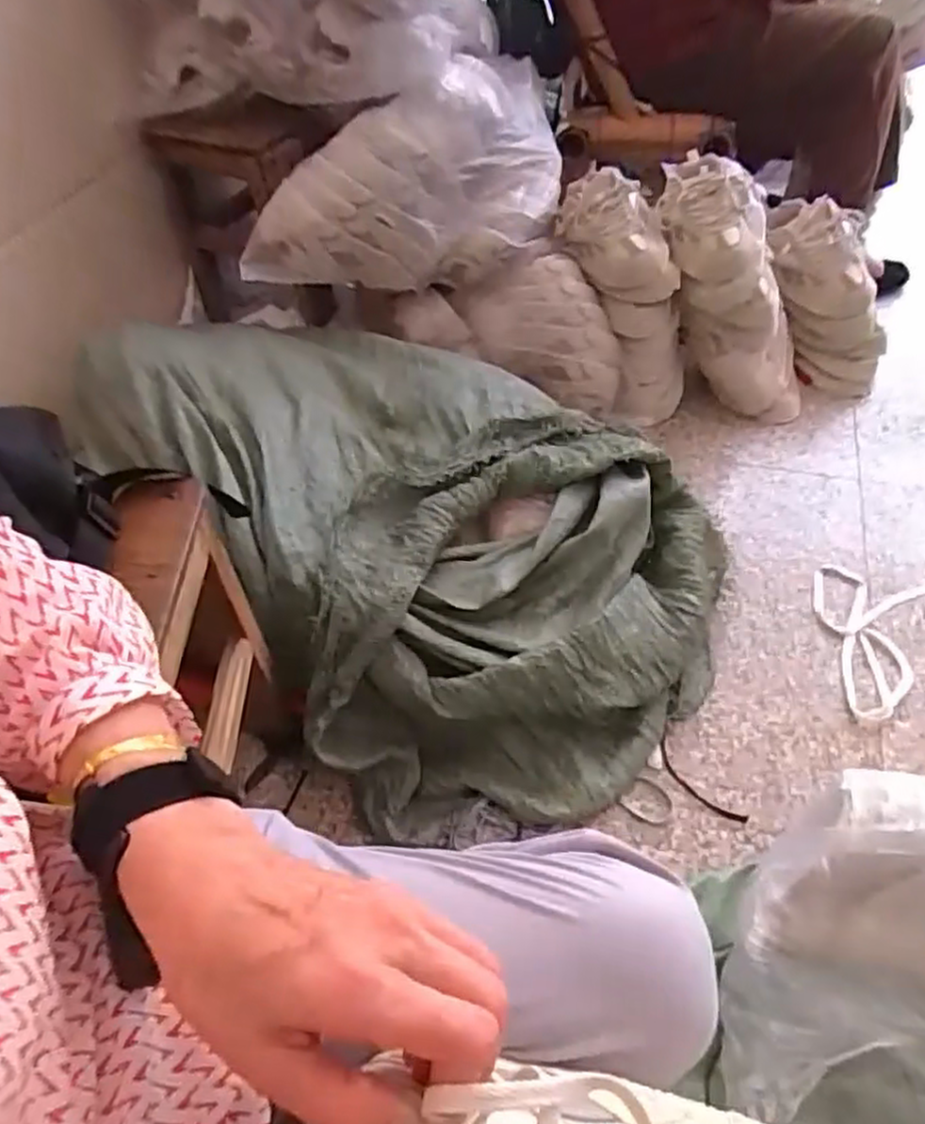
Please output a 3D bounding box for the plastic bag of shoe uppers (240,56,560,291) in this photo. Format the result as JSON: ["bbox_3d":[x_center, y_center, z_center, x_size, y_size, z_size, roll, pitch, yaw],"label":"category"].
[{"bbox_3d":[-0.076,-0.532,1.048,0.514,0.225,0.182,-24,50,-16],"label":"plastic bag of shoe uppers"}]

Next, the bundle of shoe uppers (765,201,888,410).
[{"bbox_3d":[0.631,-0.454,1.298,0.110,0.350,0.129,-30,19,-21],"label":"bundle of shoe uppers"}]

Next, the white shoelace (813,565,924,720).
[{"bbox_3d":[0.556,0.064,0.994,0.170,0.014,0.318,34,59,30],"label":"white shoelace"}]

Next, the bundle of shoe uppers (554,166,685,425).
[{"bbox_3d":[0.273,-0.411,1.165,0.154,0.397,0.118,-26,19,-18],"label":"bundle of shoe uppers"}]

